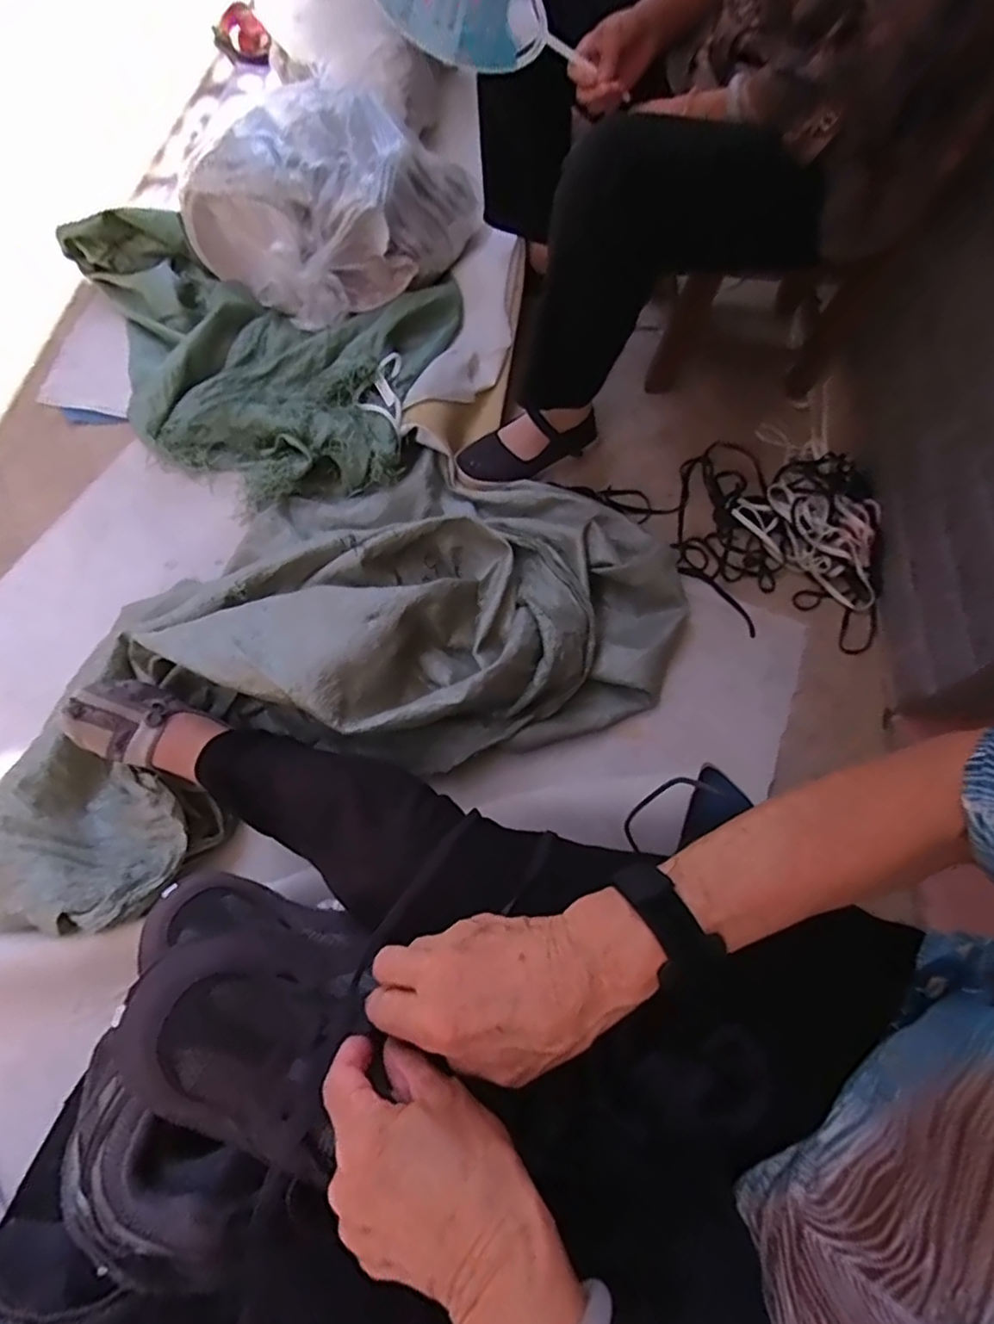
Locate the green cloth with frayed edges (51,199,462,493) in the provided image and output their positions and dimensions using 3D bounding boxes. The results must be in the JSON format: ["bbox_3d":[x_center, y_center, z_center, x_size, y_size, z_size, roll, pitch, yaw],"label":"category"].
[{"bbox_3d":[-0.415,-0.490,1.001,0.642,0.097,0.486,15,65,1],"label":"green cloth with frayed edges"}]

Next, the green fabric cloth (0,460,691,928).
[{"bbox_3d":[-0.181,-0.039,0.772,0.842,0.158,0.441,-21,70,-15],"label":"green fabric cloth"}]

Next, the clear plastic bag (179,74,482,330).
[{"bbox_3d":[-0.243,-0.767,1.059,0.338,0.163,0.416,37,71,15],"label":"clear plastic bag"}]

